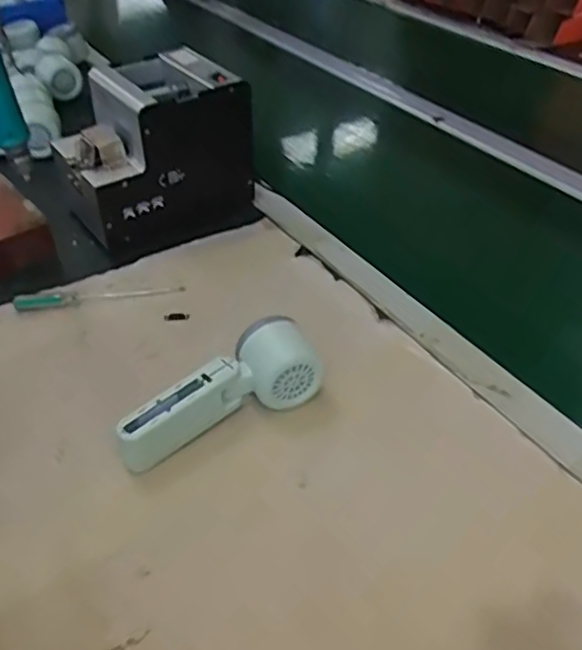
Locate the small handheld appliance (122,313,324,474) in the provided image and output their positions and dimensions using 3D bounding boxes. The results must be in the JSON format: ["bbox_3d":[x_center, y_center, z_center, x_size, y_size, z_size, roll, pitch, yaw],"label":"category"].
[{"bbox_3d":[-0.053,0.051,0.502,0.163,0.051,0.055,-25,46,-28],"label":"small handheld appliance"}]

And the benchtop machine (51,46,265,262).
[{"bbox_3d":[-0.142,-0.187,0.714,0.181,0.150,0.121,-18,43,-22],"label":"benchtop machine"}]

